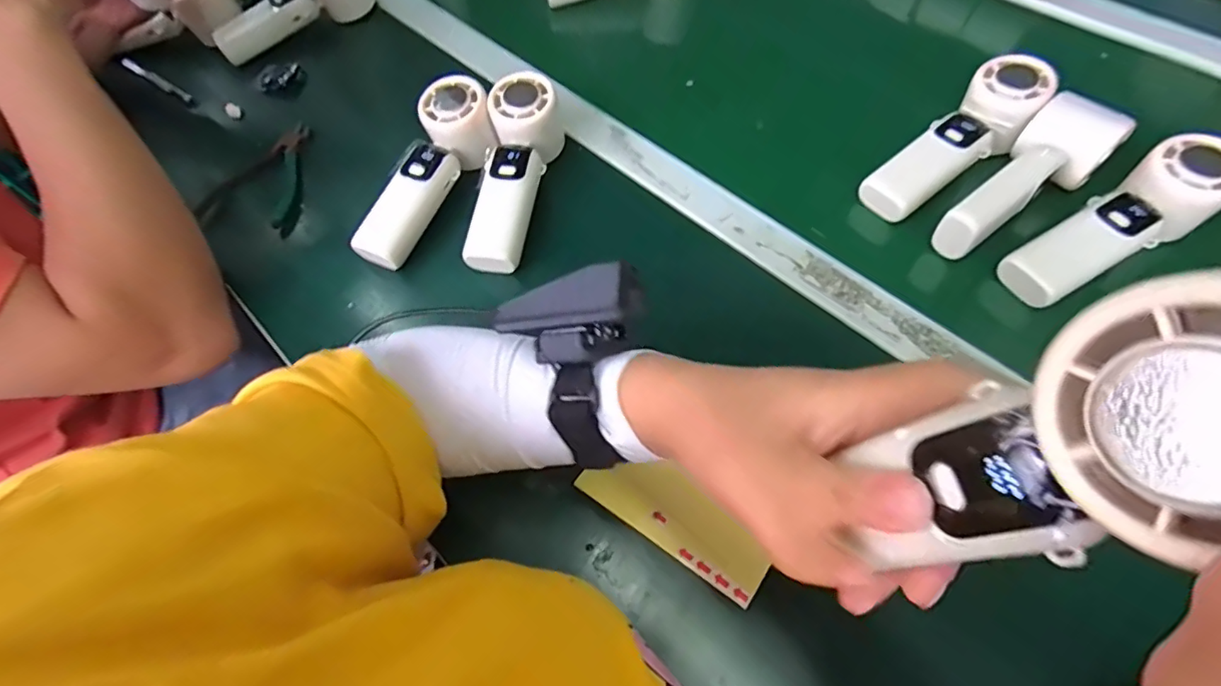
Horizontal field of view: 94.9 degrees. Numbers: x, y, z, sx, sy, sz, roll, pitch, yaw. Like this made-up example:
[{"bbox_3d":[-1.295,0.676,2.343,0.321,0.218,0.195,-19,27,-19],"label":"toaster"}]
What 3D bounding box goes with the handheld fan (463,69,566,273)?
[{"bbox_3d":[-0.079,-0.138,0.463,0.052,0.054,0.164,9,76,9],"label":"handheld fan"}]

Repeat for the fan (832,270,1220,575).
[{"bbox_3d":[0.110,0.030,0.135,0.037,0.122,0.044,11,59,-5],"label":"fan"}]

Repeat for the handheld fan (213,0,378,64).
[{"bbox_3d":[-0.344,-0.361,0.594,0.072,0.065,0.164,37,67,23],"label":"handheld fan"}]

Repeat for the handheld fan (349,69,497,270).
[{"bbox_3d":[-0.147,-0.136,0.458,0.058,0.048,0.169,23,78,16],"label":"handheld fan"}]

